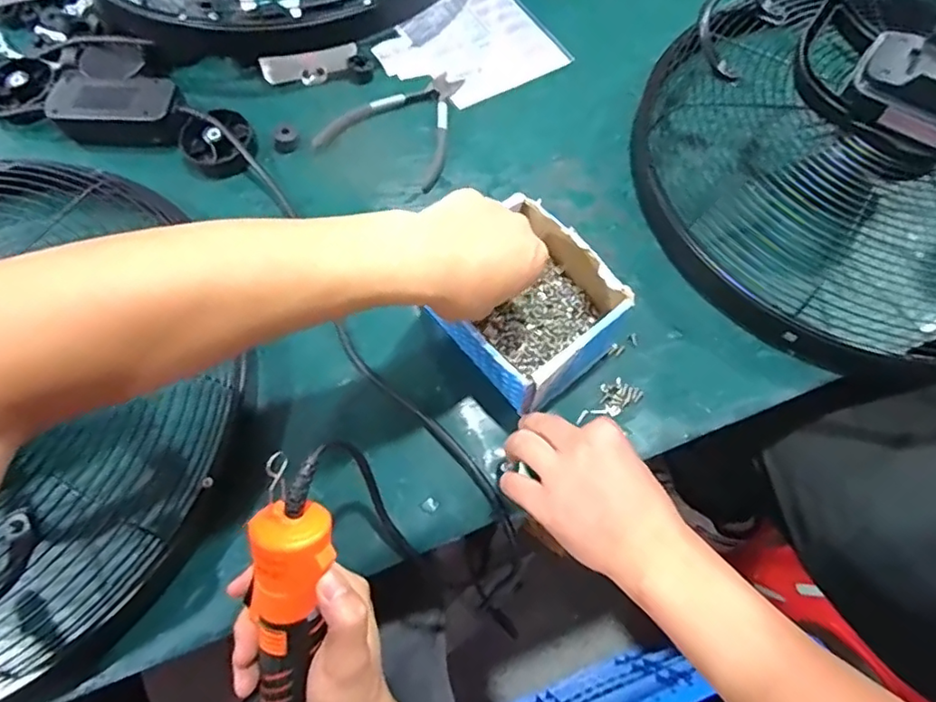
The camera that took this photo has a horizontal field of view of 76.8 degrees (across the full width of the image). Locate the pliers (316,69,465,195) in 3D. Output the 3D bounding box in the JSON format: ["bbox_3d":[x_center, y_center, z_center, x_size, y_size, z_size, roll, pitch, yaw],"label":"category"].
[{"bbox_3d":[-0.066,-0.237,0.598,0.129,0.015,0.143,22,68,8],"label":"pliers"}]

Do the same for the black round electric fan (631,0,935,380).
[{"bbox_3d":[0.367,-0.180,0.520,0.392,0.128,0.373,0,69,1],"label":"black round electric fan"}]

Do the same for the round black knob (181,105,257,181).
[{"bbox_3d":[-0.241,-0.203,0.571,0.065,0.029,0.065,-41,73,-16],"label":"round black knob"}]

